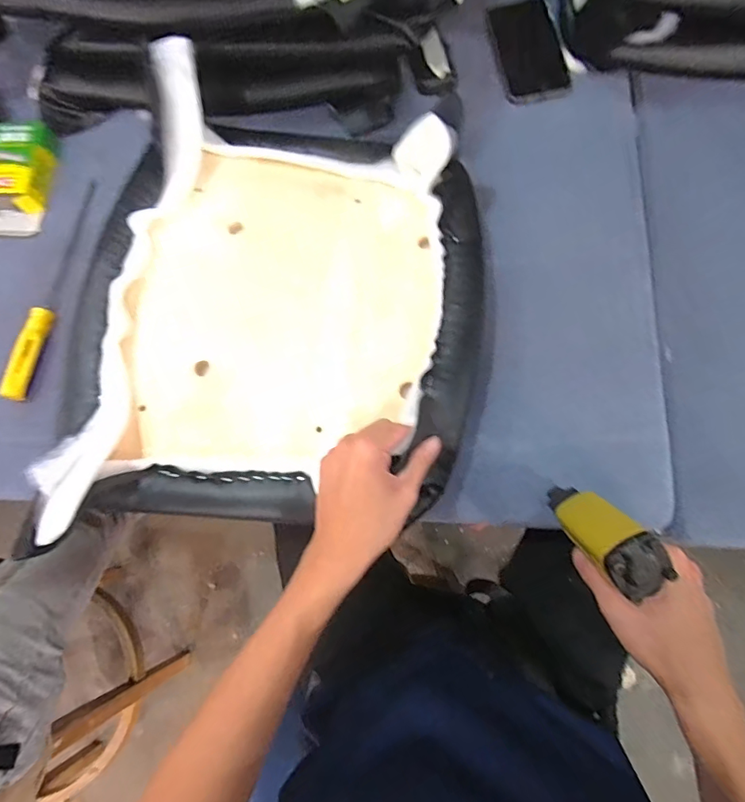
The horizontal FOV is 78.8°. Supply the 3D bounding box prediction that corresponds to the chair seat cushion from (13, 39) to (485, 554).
[{"bbox_3d":[-0.108,-0.121,0.478,0.444,0.084,0.470,-3,79,-1],"label":"chair seat cushion"}]

